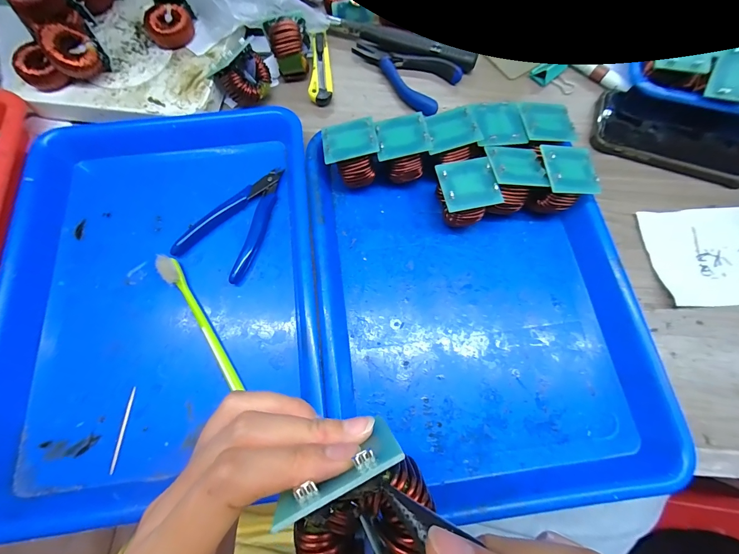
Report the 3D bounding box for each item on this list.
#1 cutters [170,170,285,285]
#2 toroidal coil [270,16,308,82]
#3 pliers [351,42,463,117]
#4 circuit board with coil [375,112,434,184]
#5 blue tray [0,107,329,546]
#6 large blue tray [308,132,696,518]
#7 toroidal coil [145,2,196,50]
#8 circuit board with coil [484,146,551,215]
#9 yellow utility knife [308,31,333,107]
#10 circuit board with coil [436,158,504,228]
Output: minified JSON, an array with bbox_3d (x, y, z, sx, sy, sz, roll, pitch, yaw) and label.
[{"bbox_3d":[-0.124,-0.057,0.305,0.065,0.011,0.114,22,72,6],"label":"cutters"},{"bbox_3d":[-0.084,-0.239,0.341,0.029,0.041,0.033,-11,72,-5],"label":"toroidal coil"},{"bbox_3d":[0.034,-0.230,0.360,0.122,0.016,0.066,32,74,9],"label":"pliers"},{"bbox_3d":[0.028,-0.114,0.301,0.045,0.050,0.044,-11,72,-5],"label":"circuit board with coil"},{"bbox_3d":[-0.174,0.007,0.277,0.253,0.034,0.330,-7,72,-3],"label":"blue tray"},{"bbox_3d":[0.084,0.021,0.268,0.244,0.033,0.281,-6,72,-3],"label":"large blue tray"},{"bbox_3d":[-0.205,-0.259,0.335,0.043,0.021,0.039,-21,73,-8],"label":"toroidal coil"},{"bbox_3d":[0.124,-0.086,0.291,0.047,0.054,0.046,1,71,-1],"label":"circuit board with coil"},{"bbox_3d":[-0.053,-0.232,0.359,0.023,0.014,0.096,-2,71,-1],"label":"yellow utility knife"},{"bbox_3d":[0.082,-0.070,0.288,0.049,0.046,0.050,-10,72,-4],"label":"circuit board with coil"}]

